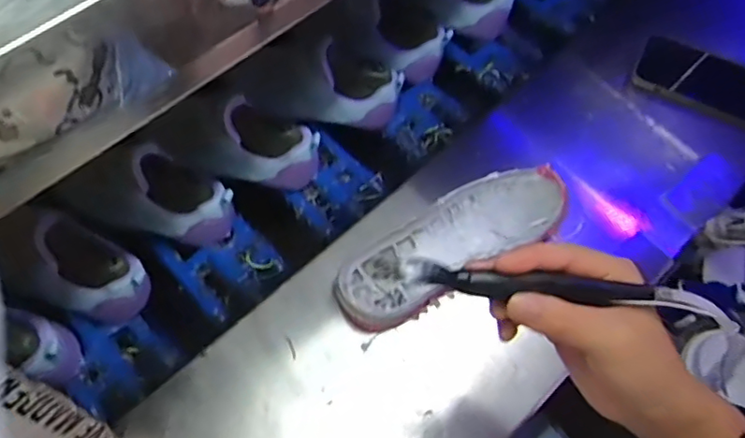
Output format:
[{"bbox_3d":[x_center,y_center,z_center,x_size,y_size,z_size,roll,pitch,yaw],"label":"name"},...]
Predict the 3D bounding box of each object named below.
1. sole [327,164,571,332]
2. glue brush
[{"bbox_3d":[0.077,0.021,0.570,0.237,0.040,0.084,-27,66,-14],"label":"sole"},{"bbox_3d":[0.088,0.035,0.312,0.148,0.019,0.011,5,64,-8],"label":"glue brush"}]

